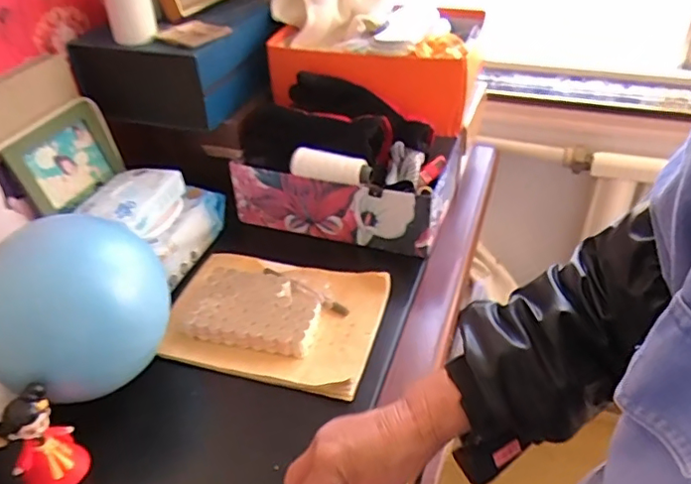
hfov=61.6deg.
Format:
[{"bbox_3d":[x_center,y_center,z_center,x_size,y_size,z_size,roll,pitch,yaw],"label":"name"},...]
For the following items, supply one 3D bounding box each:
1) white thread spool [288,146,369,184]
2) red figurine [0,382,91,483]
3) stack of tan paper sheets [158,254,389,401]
[{"bbox_3d":[-0.024,-0.104,0.795,0.097,0.038,0.028,10,39,15],"label":"white thread spool"},{"bbox_3d":[-0.279,0.183,0.530,0.058,0.100,0.055,-27,44,-28],"label":"red figurine"},{"bbox_3d":[-0.090,0.082,0.710,0.255,0.029,0.191,8,39,14],"label":"stack of tan paper sheets"}]

